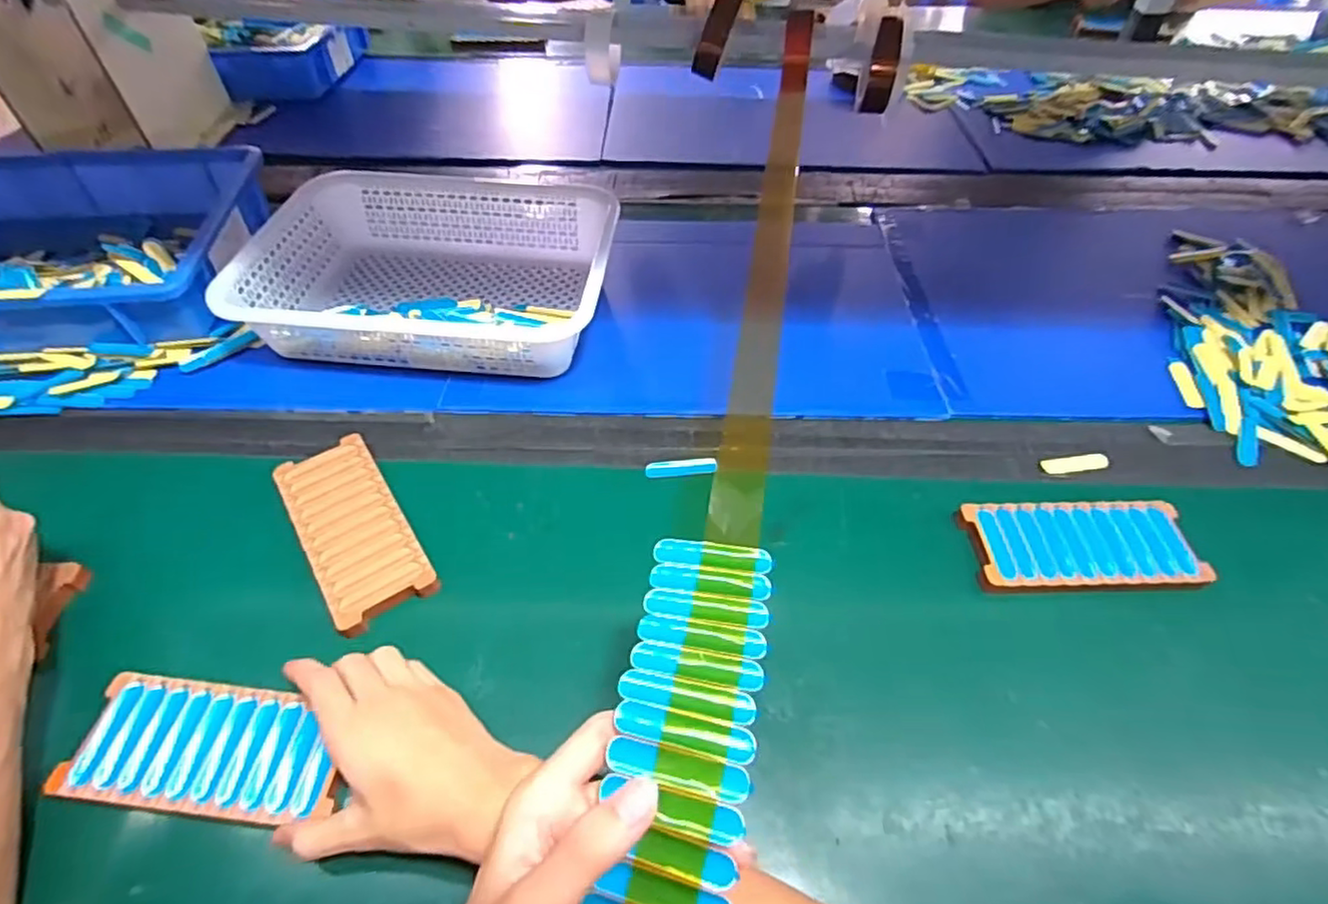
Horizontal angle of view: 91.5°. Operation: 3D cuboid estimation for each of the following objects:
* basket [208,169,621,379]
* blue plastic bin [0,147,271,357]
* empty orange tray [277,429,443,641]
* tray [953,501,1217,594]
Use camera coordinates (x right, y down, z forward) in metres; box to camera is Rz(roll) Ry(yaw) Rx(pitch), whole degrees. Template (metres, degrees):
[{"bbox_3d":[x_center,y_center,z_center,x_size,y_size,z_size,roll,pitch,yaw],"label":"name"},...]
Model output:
[{"bbox_3d":[-0.234,-0.197,0.694,0.348,0.081,0.261,2,50,2],"label":"basket"},{"bbox_3d":[-0.684,-0.223,0.701,0.427,0.089,0.310,-6,50,-6],"label":"blue plastic bin"},{"bbox_3d":[-0.251,0.059,0.523,0.075,0.011,0.176,-28,55,-21],"label":"empty orange tray"},{"bbox_3d":[0.333,0.073,0.516,0.174,0.010,0.077,-2,50,-1],"label":"tray"}]

